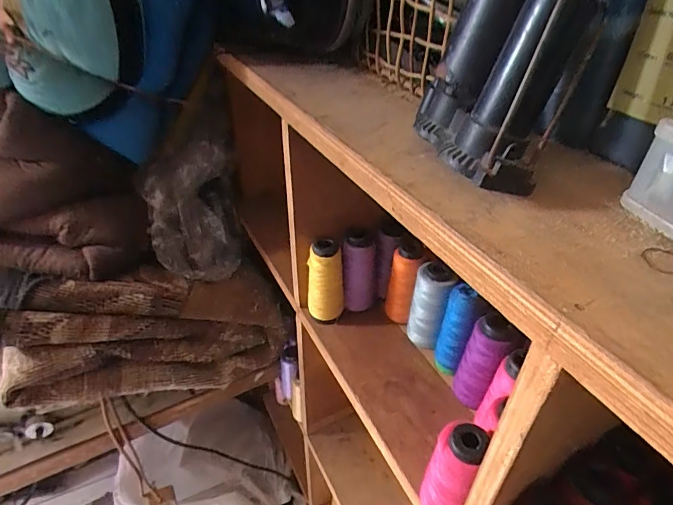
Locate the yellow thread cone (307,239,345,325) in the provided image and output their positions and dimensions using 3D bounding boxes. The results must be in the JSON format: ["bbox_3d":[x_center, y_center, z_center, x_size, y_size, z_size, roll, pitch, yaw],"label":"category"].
[{"bbox_3d":[-0.014,0.037,0.547,0.043,0.113,0.038,-2,38,-3],"label":"yellow thread cone"}]

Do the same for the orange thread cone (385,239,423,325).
[{"bbox_3d":[0.085,0.040,0.552,0.035,0.105,0.045,8,38,9],"label":"orange thread cone"}]

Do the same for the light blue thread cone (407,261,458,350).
[{"bbox_3d":[0.110,0.062,0.514,0.041,0.113,0.037,11,39,13],"label":"light blue thread cone"}]

